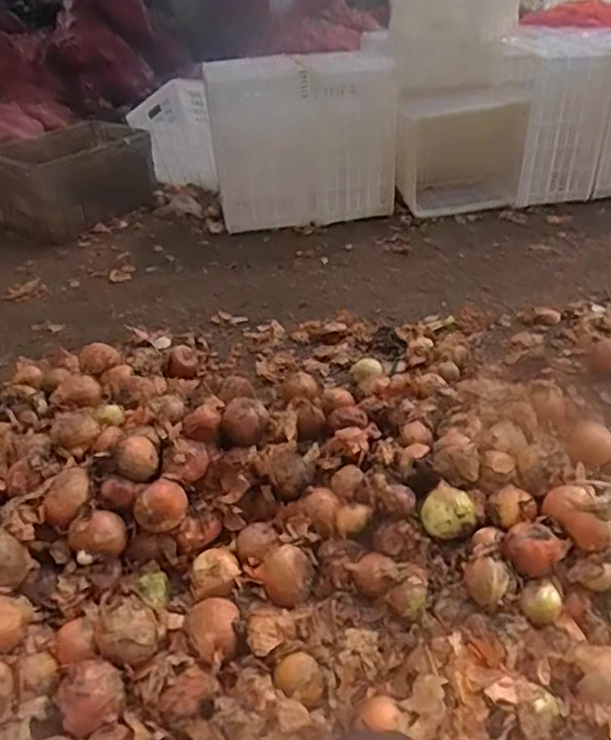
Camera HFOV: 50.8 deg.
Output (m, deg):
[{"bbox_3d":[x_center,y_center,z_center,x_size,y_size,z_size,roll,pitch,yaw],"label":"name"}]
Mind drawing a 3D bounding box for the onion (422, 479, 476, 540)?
[{"bbox_3d":[0.219,0.222,0.983,0.081,0.058,0.077,7,35,16],"label":"onion"}]

